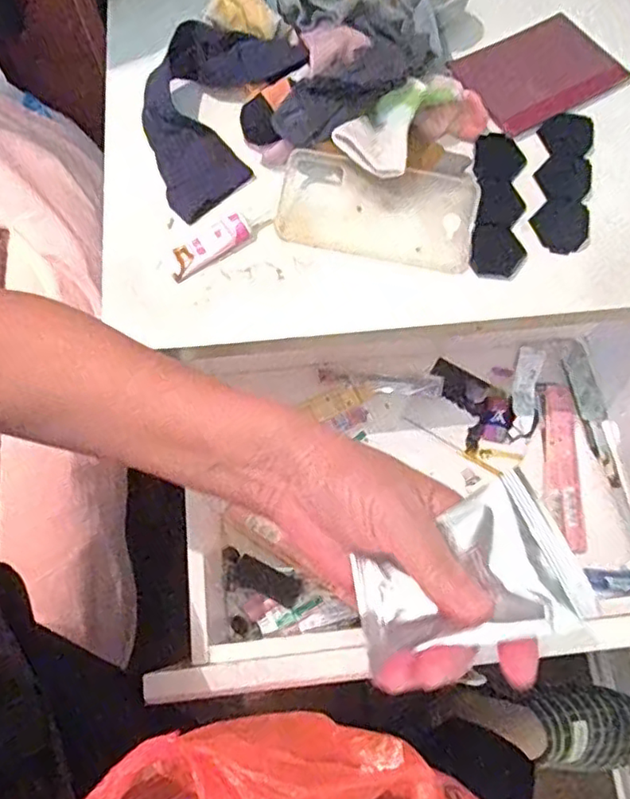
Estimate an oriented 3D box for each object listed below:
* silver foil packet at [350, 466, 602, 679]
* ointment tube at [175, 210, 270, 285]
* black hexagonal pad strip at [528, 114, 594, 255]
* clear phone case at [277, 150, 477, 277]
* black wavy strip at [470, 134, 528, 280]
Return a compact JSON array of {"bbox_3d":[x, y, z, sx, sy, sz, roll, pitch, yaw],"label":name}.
[{"bbox_3d":[0.062,0.081,0.273,0.094,0.015,0.063,-33,55,19],"label":"silver foil packet"},{"bbox_3d":[-0.082,-0.136,0.528,0.094,0.011,0.027,-36,73,-14],"label":"ointment tube"},{"bbox_3d":[0.222,-0.195,0.554,0.047,0.008,0.143,10,69,3],"label":"black hexagonal pad strip"},{"bbox_3d":[0.053,-0.161,0.540,0.168,0.011,0.081,10,89,5],"label":"clear phone case"},{"bbox_3d":[0.162,-0.172,0.548,0.047,0.010,0.147,11,69,-9],"label":"black wavy strip"}]

